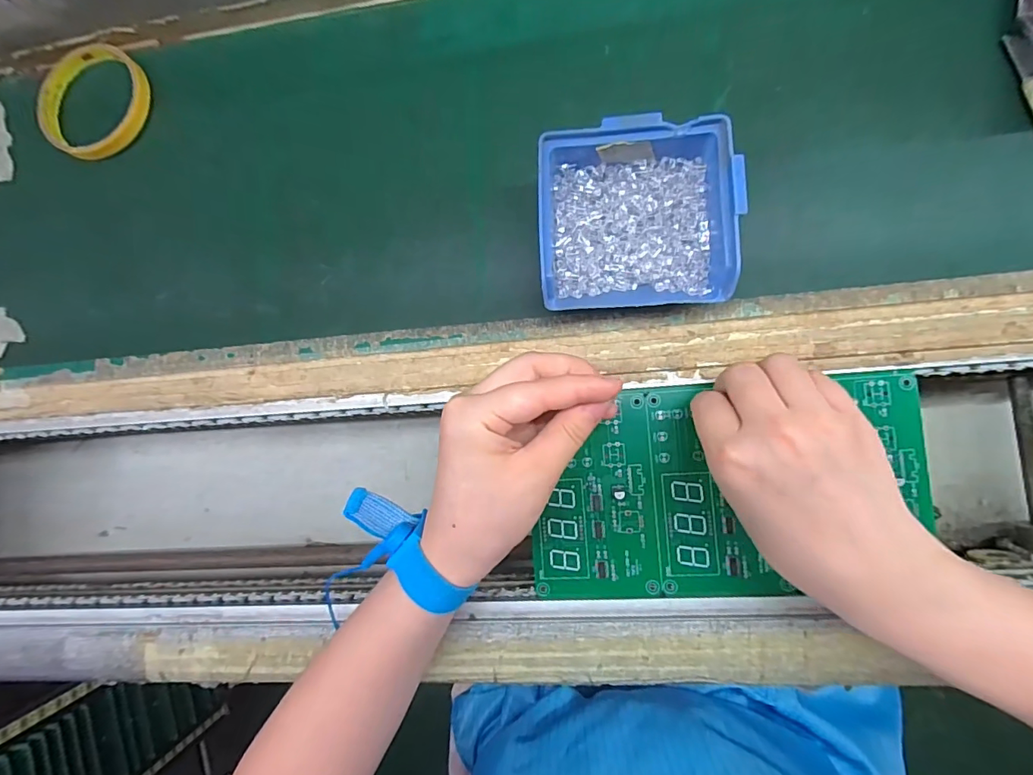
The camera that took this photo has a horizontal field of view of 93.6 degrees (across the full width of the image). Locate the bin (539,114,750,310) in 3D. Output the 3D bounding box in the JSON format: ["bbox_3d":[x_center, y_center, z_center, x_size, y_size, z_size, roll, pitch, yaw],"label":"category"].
[{"bbox_3d":[0.067,-0.093,0.277,0.101,0.049,0.094,-1,86,8],"label":"bin"}]

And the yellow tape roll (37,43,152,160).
[{"bbox_3d":[-0.314,-0.213,0.361,0.079,0.018,0.083,-1,86,8],"label":"yellow tape roll"}]

